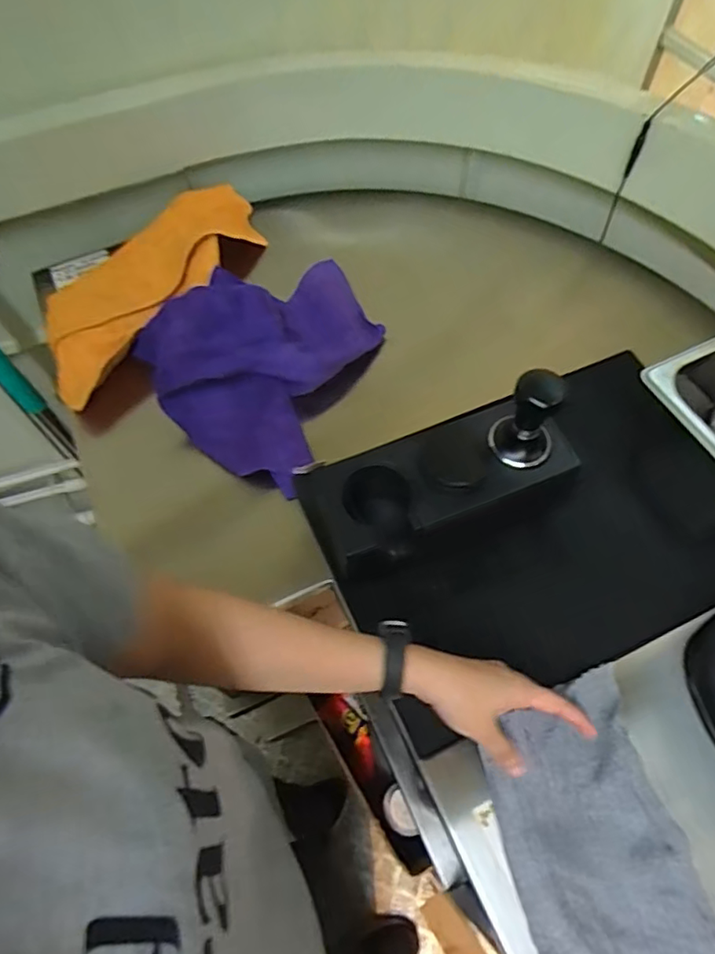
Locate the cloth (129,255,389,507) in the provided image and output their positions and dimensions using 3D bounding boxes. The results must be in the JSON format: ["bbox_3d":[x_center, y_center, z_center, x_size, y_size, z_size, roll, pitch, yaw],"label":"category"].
[{"bbox_3d":[-0.091,-0.160,0.672,0.254,0.080,0.293,37,68,20],"label":"cloth"}]

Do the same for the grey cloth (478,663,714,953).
[{"bbox_3d":[0.196,0.308,0.421,0.141,0.036,0.285,-15,61,-7],"label":"grey cloth"}]

